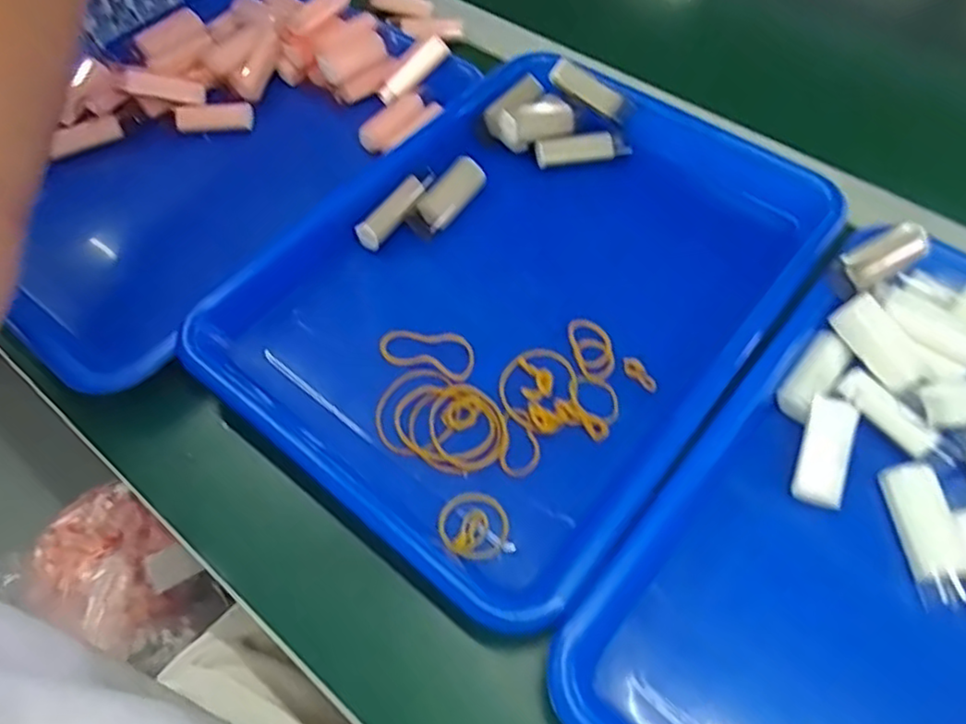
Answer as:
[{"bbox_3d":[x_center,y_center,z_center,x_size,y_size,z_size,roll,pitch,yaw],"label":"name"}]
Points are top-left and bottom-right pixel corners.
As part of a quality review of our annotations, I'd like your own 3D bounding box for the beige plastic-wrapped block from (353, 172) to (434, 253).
[{"bbox_3d":[-0.053,-0.096,0.409,0.014,0.015,0.063,35,68,21],"label":"beige plastic-wrapped block"}]

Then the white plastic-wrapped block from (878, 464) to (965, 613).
[{"bbox_3d":[0.203,0.078,0.300,0.023,0.012,0.060,-7,59,0],"label":"white plastic-wrapped block"}]

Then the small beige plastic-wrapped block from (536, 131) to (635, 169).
[{"bbox_3d":[0.066,-0.140,0.438,0.061,0.015,0.016,-6,59,0],"label":"small beige plastic-wrapped block"}]

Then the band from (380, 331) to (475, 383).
[{"bbox_3d":[-0.031,-0.007,0.365,0.053,0.005,0.026,18,62,14],"label":"band"}]

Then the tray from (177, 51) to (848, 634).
[{"bbox_3d":[0.027,-0.047,0.375,0.241,0.028,0.314,34,67,21],"label":"tray"}]

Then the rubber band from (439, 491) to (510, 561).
[{"bbox_3d":[-0.004,0.078,0.317,0.033,0.005,0.032,-2,60,3],"label":"rubber band"}]

